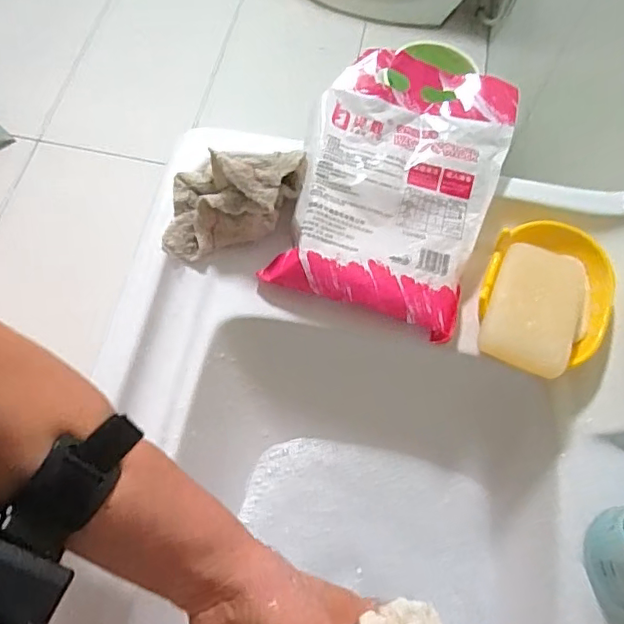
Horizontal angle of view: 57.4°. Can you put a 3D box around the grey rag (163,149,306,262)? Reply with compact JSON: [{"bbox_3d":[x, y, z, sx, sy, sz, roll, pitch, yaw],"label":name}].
[{"bbox_3d":[-0.066,-0.099,0.476,0.126,0.065,0.060,-20,68,-11],"label":"grey rag"}]

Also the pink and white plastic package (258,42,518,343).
[{"bbox_3d":[0.074,-0.119,0.496,0.164,0.054,0.245,18,66,6],"label":"pink and white plastic package"}]

